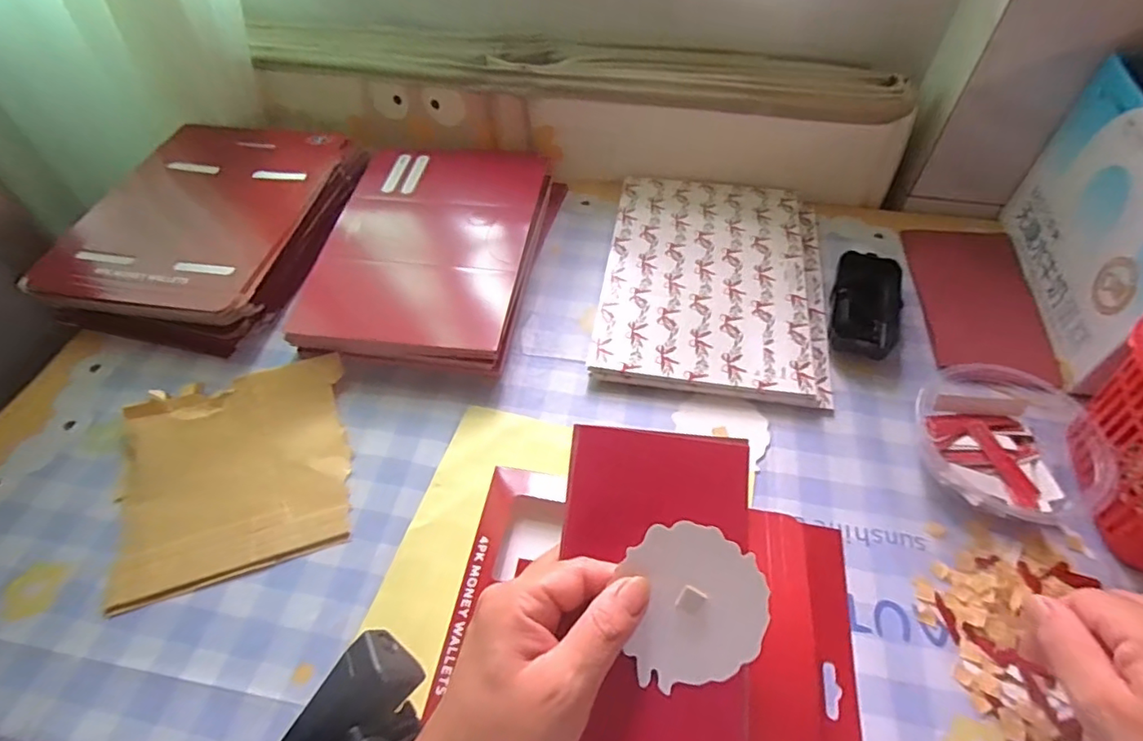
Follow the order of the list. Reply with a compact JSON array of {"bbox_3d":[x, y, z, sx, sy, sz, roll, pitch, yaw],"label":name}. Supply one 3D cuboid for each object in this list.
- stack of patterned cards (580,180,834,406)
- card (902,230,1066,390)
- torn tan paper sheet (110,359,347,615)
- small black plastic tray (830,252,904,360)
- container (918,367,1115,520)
[{"bbox_3d":[0.130,-0.086,0.516,0.192,0.014,0.260,9,55,7],"label":"stack of patterned cards"},{"bbox_3d":[0.362,-0.065,0.508,0.086,0.008,0.177,0,54,15],"label":"card"},{"bbox_3d":[-0.238,0.068,0.400,0.149,0.018,0.153,-16,55,-10],"label":"torn tan paper sheet"},{"bbox_3d":[0.251,-0.056,0.479,0.059,0.031,0.102,18,56,13],"label":"small black plastic tray"},{"bbox_3d":[0.308,0.043,0.400,0.112,0.042,0.133,23,57,16],"label":"container"}]

